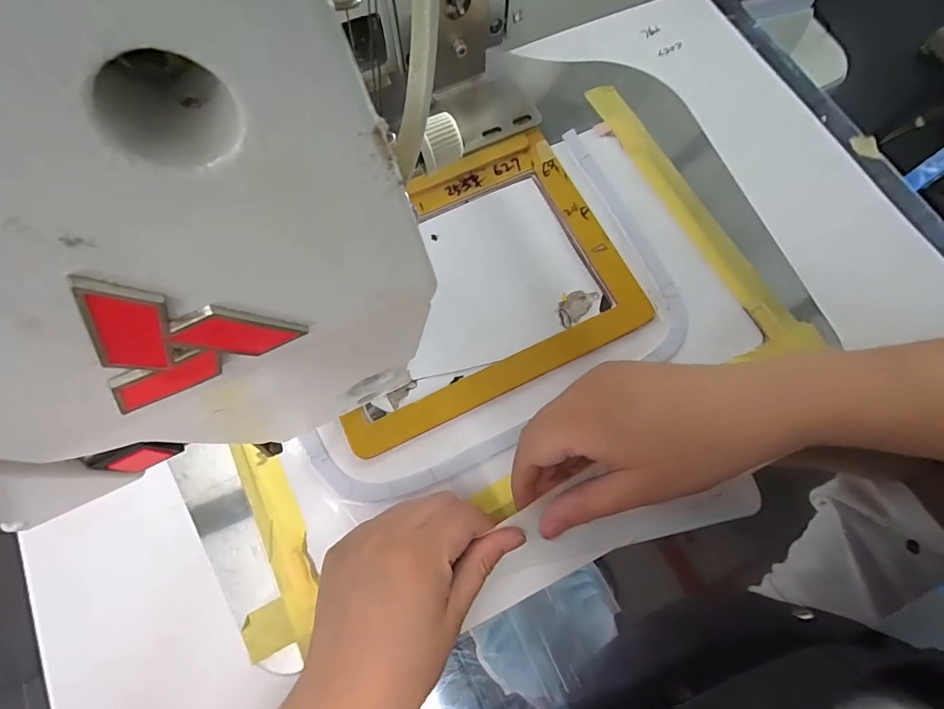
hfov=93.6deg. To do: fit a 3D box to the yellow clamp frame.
[{"bbox_3d":[-0.005,-0.053,0.303,0.217,0.008,0.170,-25,75,-7],"label":"yellow clamp frame"}]

